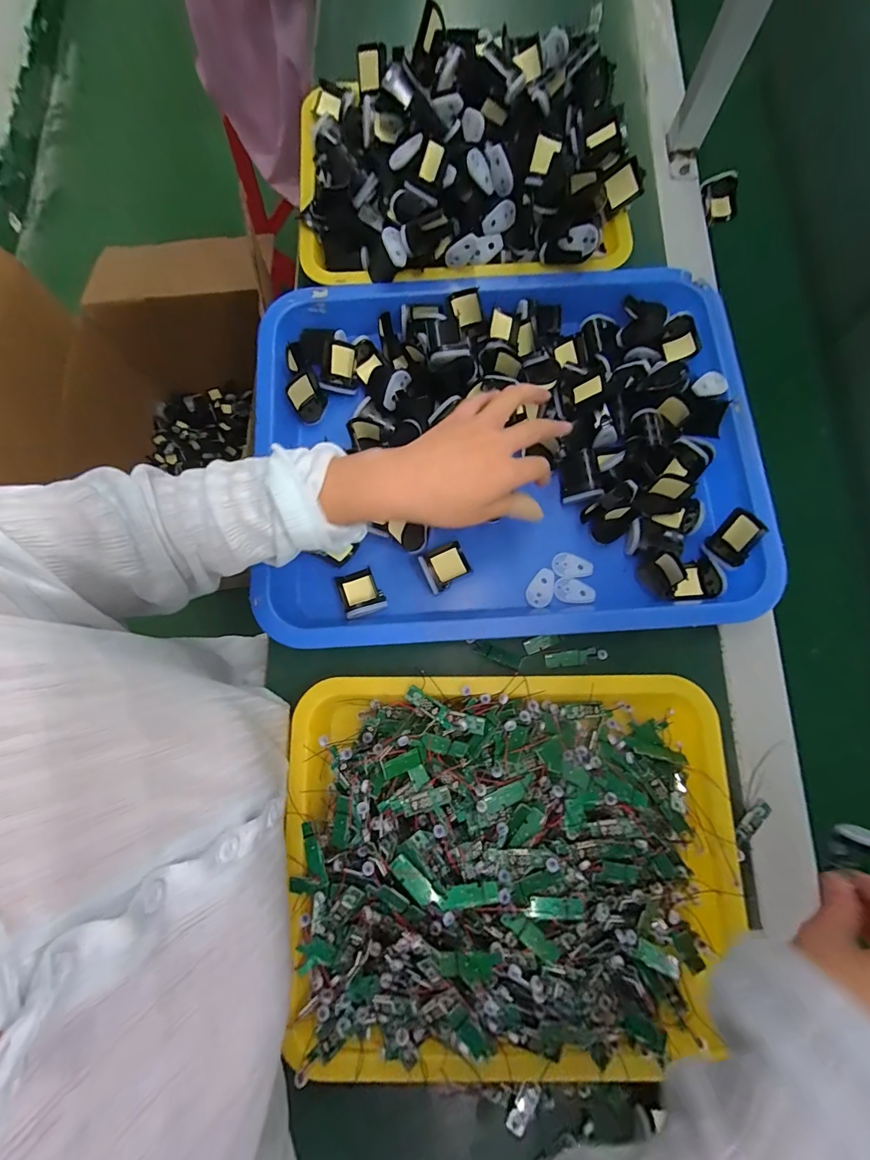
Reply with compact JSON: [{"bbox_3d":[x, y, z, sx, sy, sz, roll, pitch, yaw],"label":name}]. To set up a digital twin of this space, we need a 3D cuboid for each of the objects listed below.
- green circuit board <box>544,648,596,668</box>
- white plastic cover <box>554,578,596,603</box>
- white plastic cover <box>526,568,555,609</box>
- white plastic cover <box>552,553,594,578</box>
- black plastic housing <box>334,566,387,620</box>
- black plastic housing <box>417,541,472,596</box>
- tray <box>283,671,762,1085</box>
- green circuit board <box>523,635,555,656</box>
[{"bbox_3d":[0.118,0.068,0.375,0.043,0.006,0.013,-7,78,-1],"label":"green circuit board"},{"bbox_3d":[0.123,0.010,0.378,0.035,0.004,0.021,18,79,4],"label":"white plastic cover"},{"bbox_3d":[0.095,0.007,0.381,0.021,0.004,0.037,25,80,6],"label":"white plastic cover"},{"bbox_3d":[0.123,-0.013,0.383,0.036,0.004,0.022,1,78,1],"label":"white plastic cover"},{"bbox_3d":[-0.065,0.012,0.378,0.036,0.026,0.043,-22,79,-4],"label":"black plastic housing"},{"bbox_3d":[0.009,-0.012,0.382,0.040,0.015,0.034,-28,79,-5],"label":"black plastic housing"},{"bbox_3d":[0.059,0.202,0.315,0.325,0.048,0.256,0,78,1],"label":"tray"},{"bbox_3d":[0.091,0.056,0.376,0.027,0.004,0.012,-20,79,-3],"label":"green circuit board"}]

